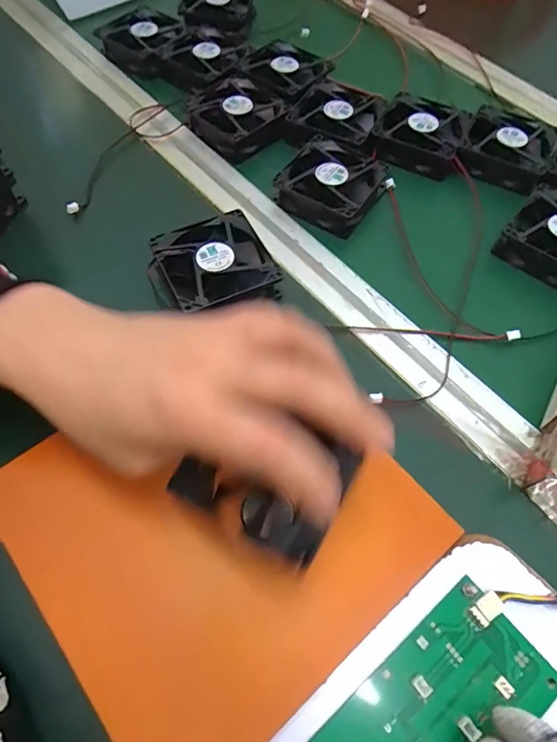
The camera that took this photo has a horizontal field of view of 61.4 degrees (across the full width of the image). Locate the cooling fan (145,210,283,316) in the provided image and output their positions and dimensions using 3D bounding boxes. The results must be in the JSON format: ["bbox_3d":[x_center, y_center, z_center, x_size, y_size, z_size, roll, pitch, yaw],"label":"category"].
[{"bbox_3d":[-0.051,-0.074,0.363,0.087,0.027,0.088,-21,65,-16],"label":"cooling fan"}]

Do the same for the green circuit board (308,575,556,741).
[{"bbox_3d":[0.072,0.171,0.225,0.134,0.007,0.064,-37,69,-18],"label":"green circuit board"}]

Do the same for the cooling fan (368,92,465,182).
[{"bbox_3d":[0.139,-0.238,0.461,0.079,0.024,0.094,21,61,6],"label":"cooling fan"}]

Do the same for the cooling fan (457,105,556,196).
[{"bbox_3d":[0.221,-0.215,0.452,0.082,0.023,0.092,28,62,9],"label":"cooling fan"}]

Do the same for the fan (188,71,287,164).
[{"bbox_3d":[-0.042,-0.252,0.465,0.085,0.036,0.087,-20,65,-16],"label":"fan"}]

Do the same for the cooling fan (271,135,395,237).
[{"bbox_3d":[0.049,-0.169,0.421,0.081,0.026,0.086,28,62,10],"label":"cooling fan"}]

